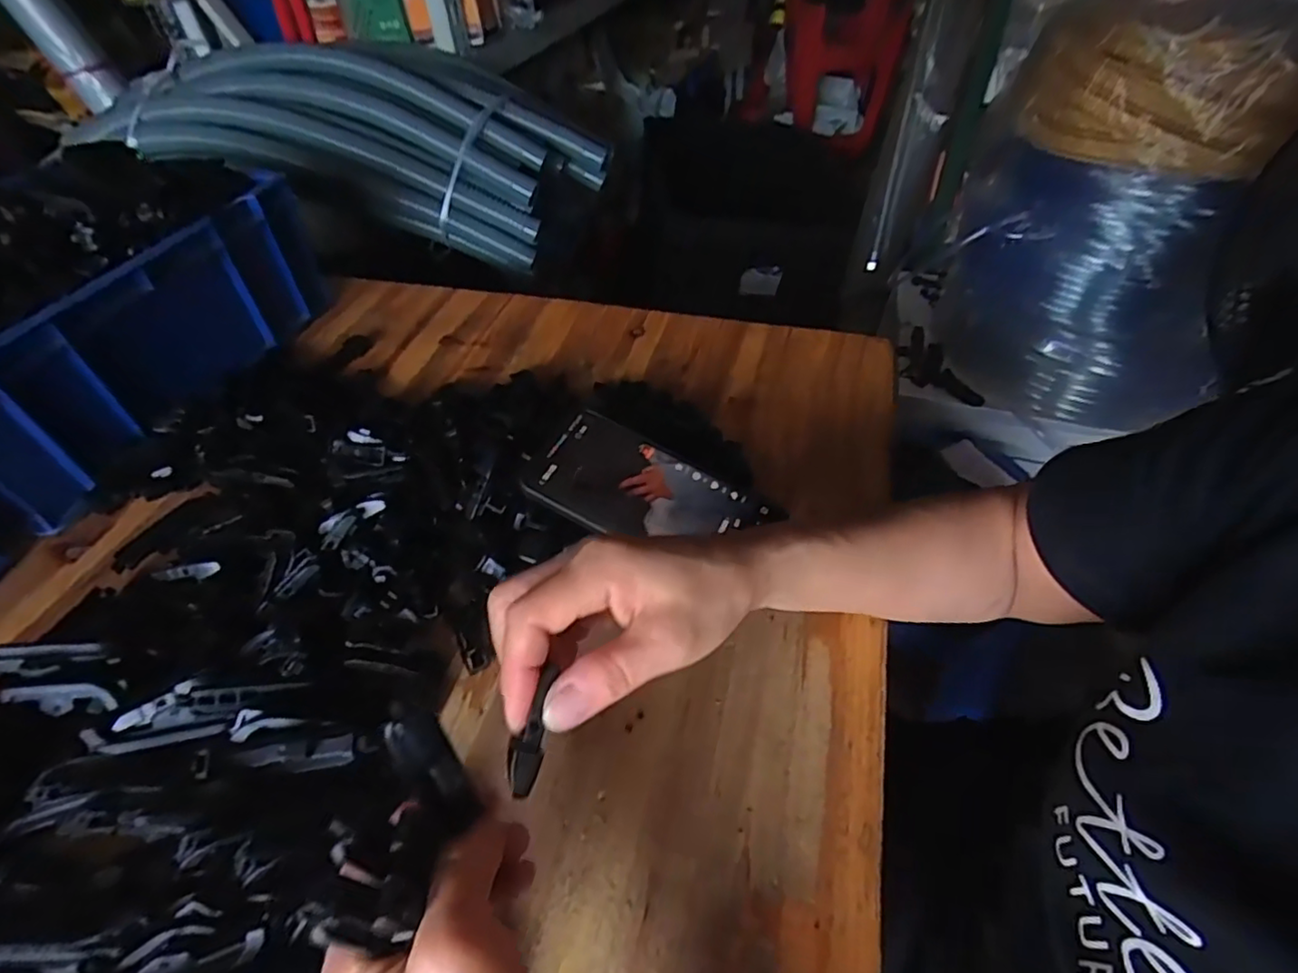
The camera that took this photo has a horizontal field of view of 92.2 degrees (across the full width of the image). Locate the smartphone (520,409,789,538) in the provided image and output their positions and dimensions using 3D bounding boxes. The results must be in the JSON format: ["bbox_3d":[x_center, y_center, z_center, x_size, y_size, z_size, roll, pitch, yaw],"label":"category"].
[{"bbox_3d":[0.002,0.004,0.408,0.154,0.008,0.076,25,59,4],"label":"smartphone"}]

